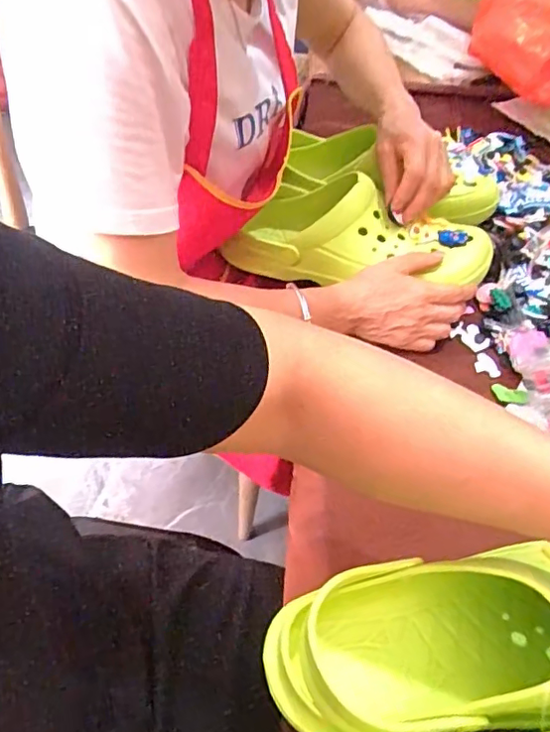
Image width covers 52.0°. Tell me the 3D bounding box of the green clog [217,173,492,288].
[{"bbox_3d":[0.091,-0.135,0.597,0.266,0.092,0.109,11,48,6],"label":"green clog"}]

